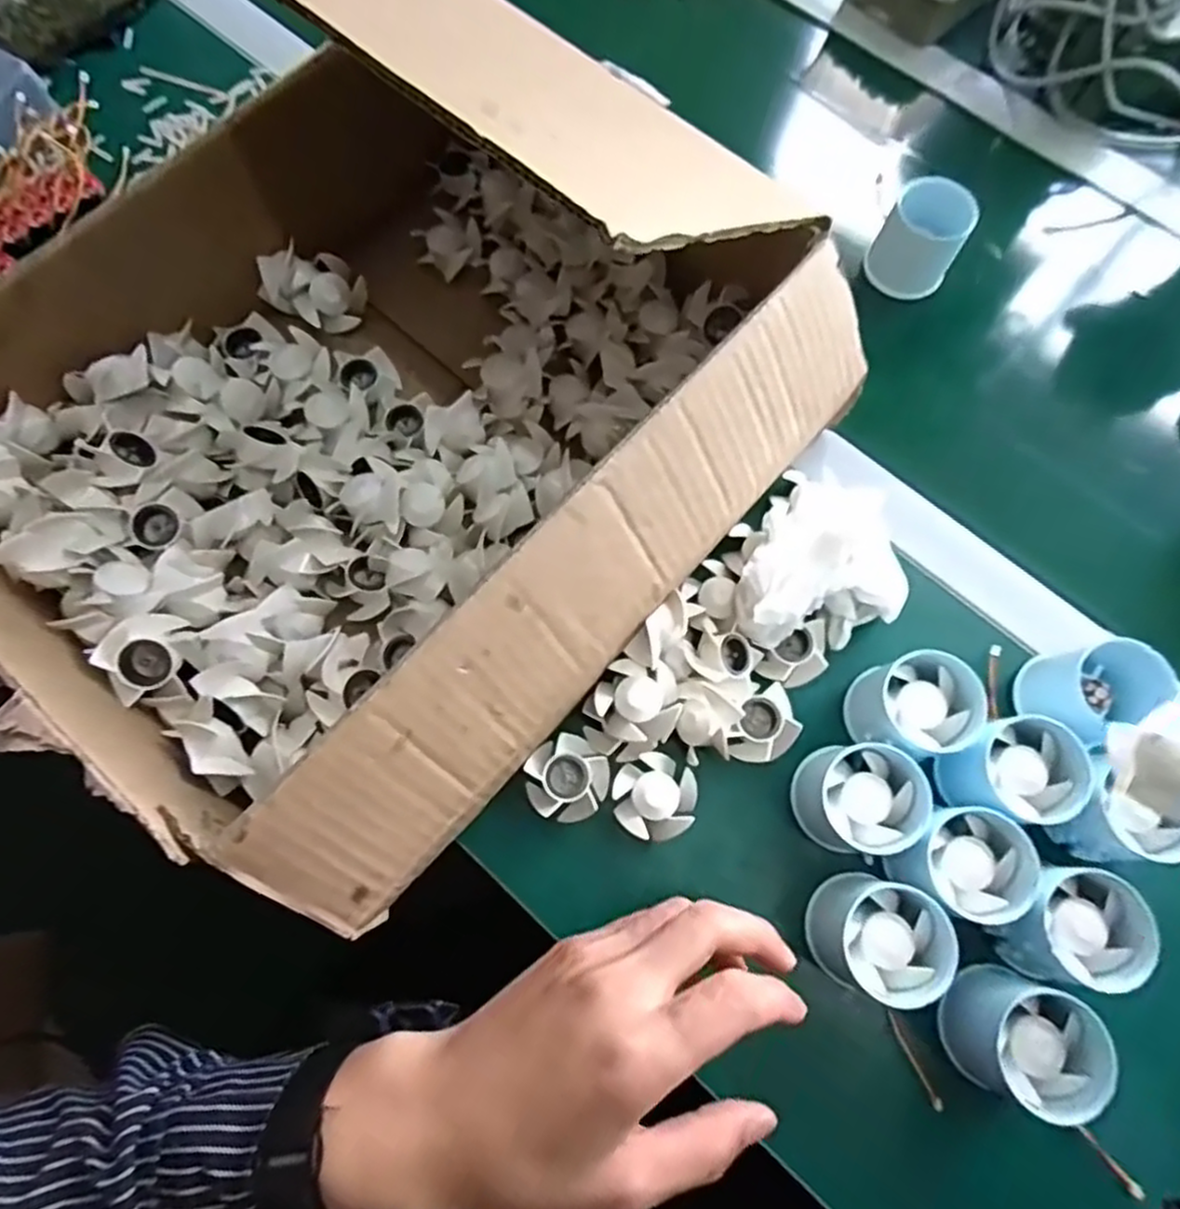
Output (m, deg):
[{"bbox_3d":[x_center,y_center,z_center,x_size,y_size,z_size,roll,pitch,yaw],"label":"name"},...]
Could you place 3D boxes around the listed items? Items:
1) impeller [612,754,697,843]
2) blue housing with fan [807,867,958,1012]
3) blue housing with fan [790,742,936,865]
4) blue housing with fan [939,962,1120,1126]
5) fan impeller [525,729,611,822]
[{"bbox_3d":[0.035,0.103,0.376,0.043,0.018,0.042,1,72,-2],"label":"impeller"},{"bbox_3d":[0.138,0.160,0.341,0.049,0.048,0.051,25,73,6],"label":"blue housing with fan"},{"bbox_3d":[0.137,0.100,0.364,0.051,0.050,0.050,1,72,-2],"label":"blue housing with fan"},{"bbox_3d":[0.201,0.202,0.328,0.050,0.046,0.052,1,72,-2],"label":"blue housing with fan"},{"bbox_3d":[-0.012,0.093,0.378,0.043,0.016,0.042,1,72,-2],"label":"fan impeller"}]

